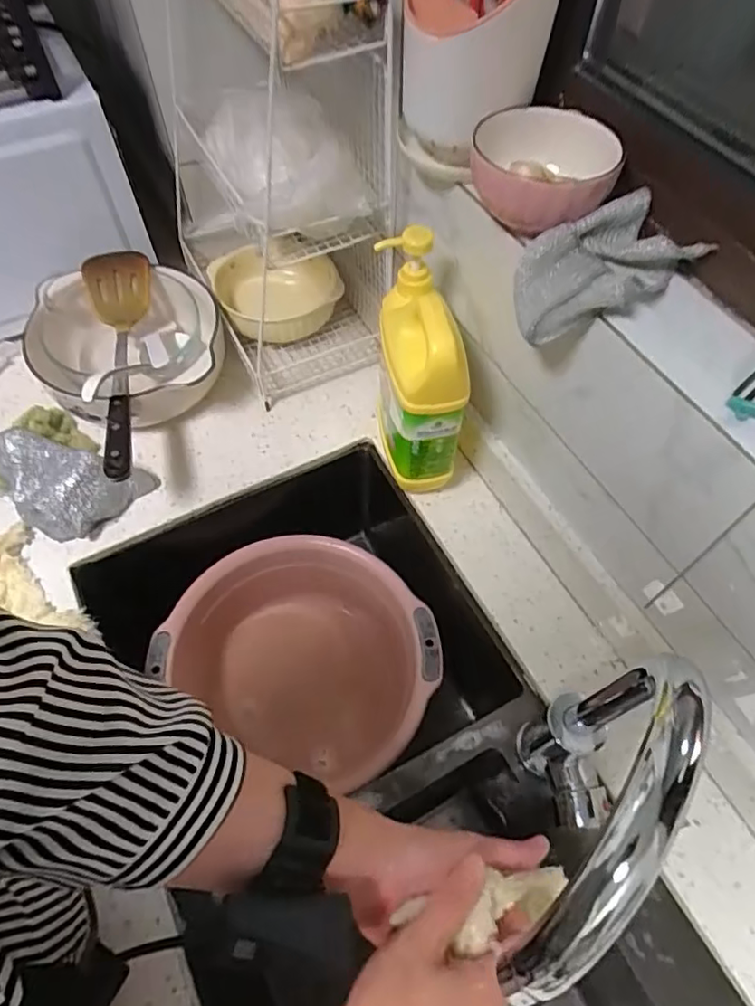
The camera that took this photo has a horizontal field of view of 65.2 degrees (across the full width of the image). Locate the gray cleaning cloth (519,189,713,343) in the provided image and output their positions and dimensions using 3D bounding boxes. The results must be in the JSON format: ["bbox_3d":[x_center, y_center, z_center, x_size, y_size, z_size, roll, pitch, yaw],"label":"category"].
[{"bbox_3d":[0.171,-0.175,0.453,0.123,0.057,0.084,-25,62,-14],"label":"gray cleaning cloth"}]

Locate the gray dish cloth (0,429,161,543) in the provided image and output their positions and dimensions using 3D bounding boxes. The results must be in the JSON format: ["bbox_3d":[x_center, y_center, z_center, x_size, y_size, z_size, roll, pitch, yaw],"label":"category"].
[{"bbox_3d":[-0.348,-0.037,0.658,0.146,0.073,0.126,37,66,20],"label":"gray dish cloth"}]

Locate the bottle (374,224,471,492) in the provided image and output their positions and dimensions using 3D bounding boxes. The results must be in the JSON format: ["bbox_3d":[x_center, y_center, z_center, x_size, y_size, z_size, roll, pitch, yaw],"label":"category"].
[{"bbox_3d":[0.036,-0.131,0.596,0.059,0.209,0.142,-13,60,-8],"label":"bottle"}]

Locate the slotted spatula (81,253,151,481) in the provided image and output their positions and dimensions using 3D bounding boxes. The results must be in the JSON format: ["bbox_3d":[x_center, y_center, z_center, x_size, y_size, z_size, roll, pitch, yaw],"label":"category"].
[{"bbox_3d":[-0.303,-0.161,0.679,0.077,0.058,0.348,-10,59,-6],"label":"slotted spatula"}]

